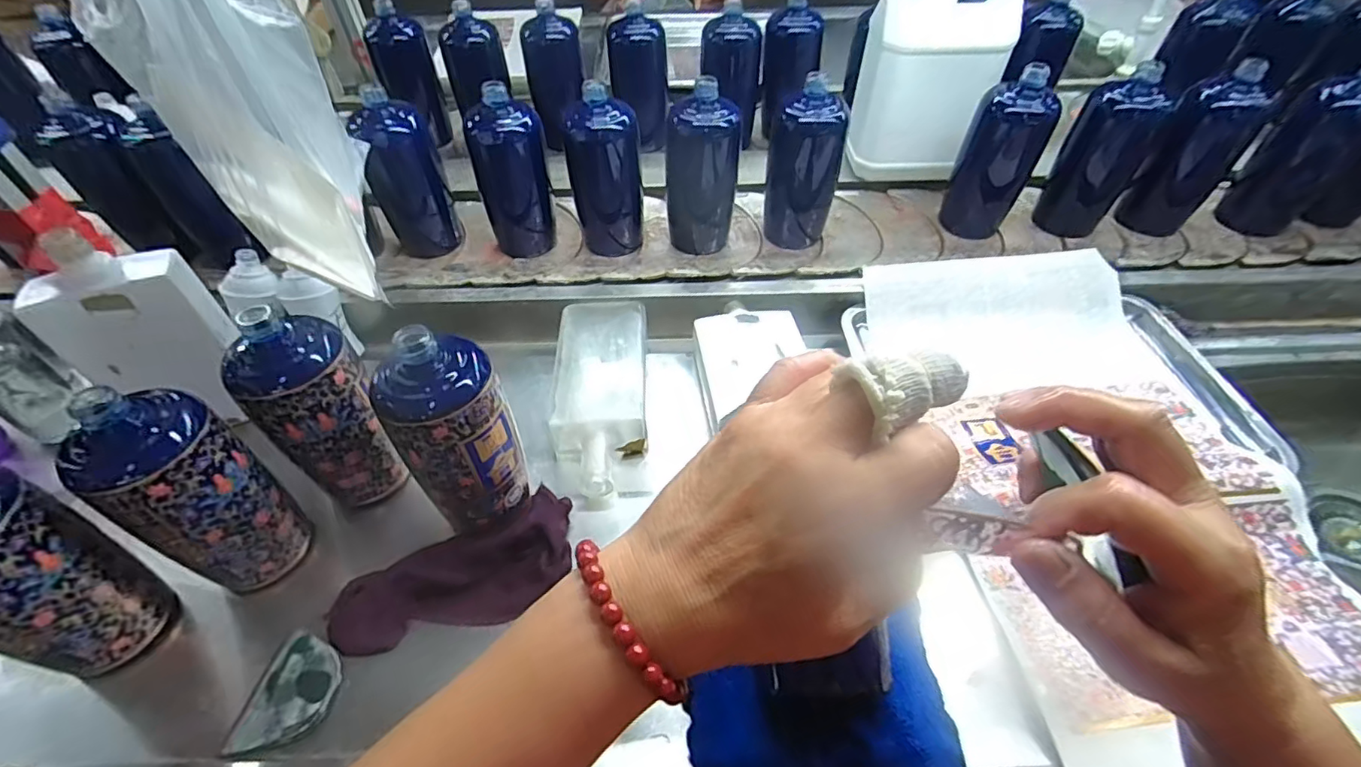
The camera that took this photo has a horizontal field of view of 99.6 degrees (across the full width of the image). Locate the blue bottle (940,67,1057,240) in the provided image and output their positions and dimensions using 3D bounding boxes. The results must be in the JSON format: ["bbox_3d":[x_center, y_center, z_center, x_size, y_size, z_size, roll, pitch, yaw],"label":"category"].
[{"bbox_3d":[0.376,-0.269,0.688,0.071,0.179,0.057,-1,50,0],"label":"blue bottle"}]

